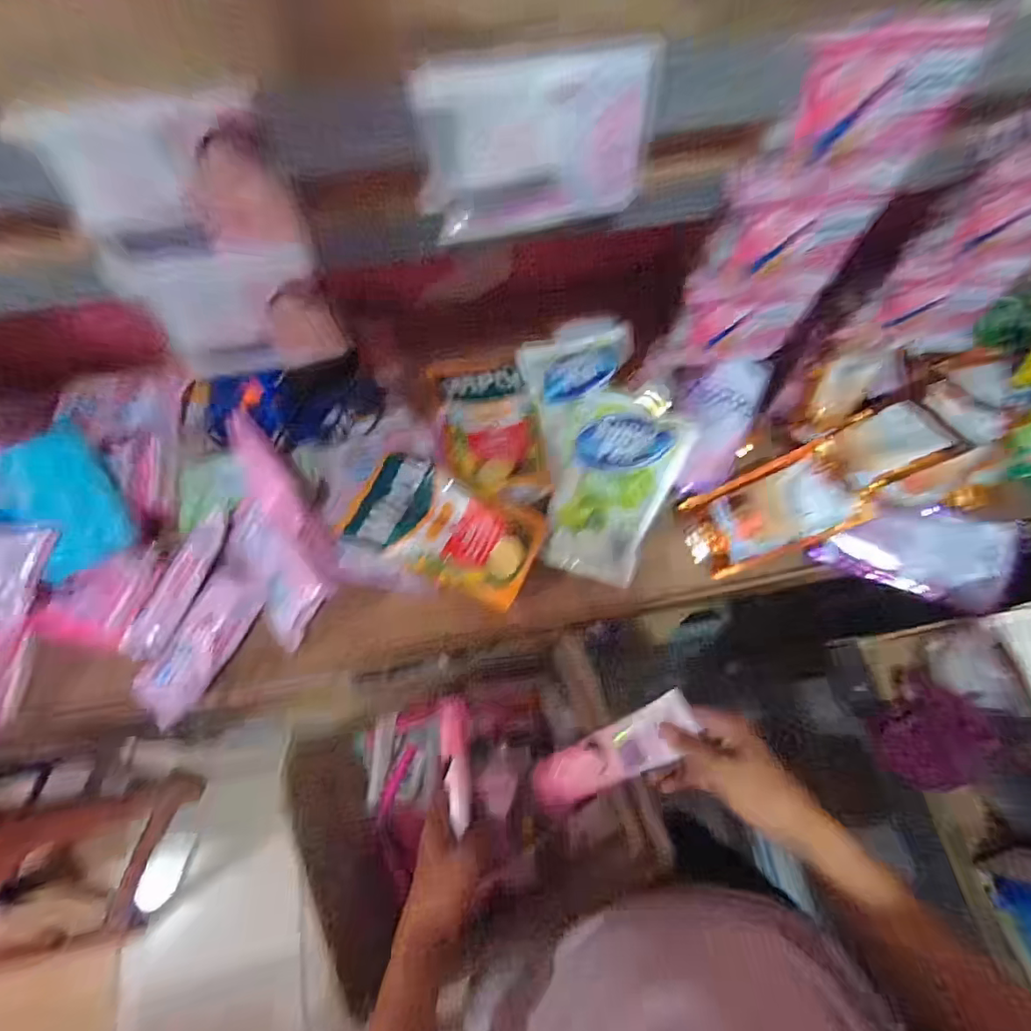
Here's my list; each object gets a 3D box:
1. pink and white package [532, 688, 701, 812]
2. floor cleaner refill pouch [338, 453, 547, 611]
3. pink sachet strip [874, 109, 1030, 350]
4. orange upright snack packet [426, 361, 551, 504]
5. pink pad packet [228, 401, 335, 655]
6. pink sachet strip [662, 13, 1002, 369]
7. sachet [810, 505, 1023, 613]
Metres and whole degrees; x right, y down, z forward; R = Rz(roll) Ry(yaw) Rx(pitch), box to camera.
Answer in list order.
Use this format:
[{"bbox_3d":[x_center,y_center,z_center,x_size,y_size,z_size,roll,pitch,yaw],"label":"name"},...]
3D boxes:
[{"bbox_3d":[0.092,0.225,0.494,0.164,0.018,0.049,-35,70,10],"label":"pink and white package"},{"bbox_3d":[-0.084,0.009,0.625,0.220,0.025,0.120,23,70,9],"label":"floor cleaner refill pouch"},{"bbox_3d":[0.373,-0.220,0.388,0.134,0.251,0.041,-18,69,-7],"label":"pink sachet strip"},{"bbox_3d":[-0.036,-0.129,0.708,0.127,0.025,0.255,-11,59,-5],"label":"orange upright snack packet"},{"bbox_3d":[-0.264,0.013,0.603,0.089,0.030,0.263,-13,92,-5],"label":"pink pad packet"},{"bbox_3d":[0.192,-0.193,0.364,0.113,0.223,0.030,-18,69,-7],"label":"pink sachet strip"},{"bbox_3d":[0.467,0.038,0.612,0.188,0.036,0.103,19,101,21],"label":"sachet"}]

